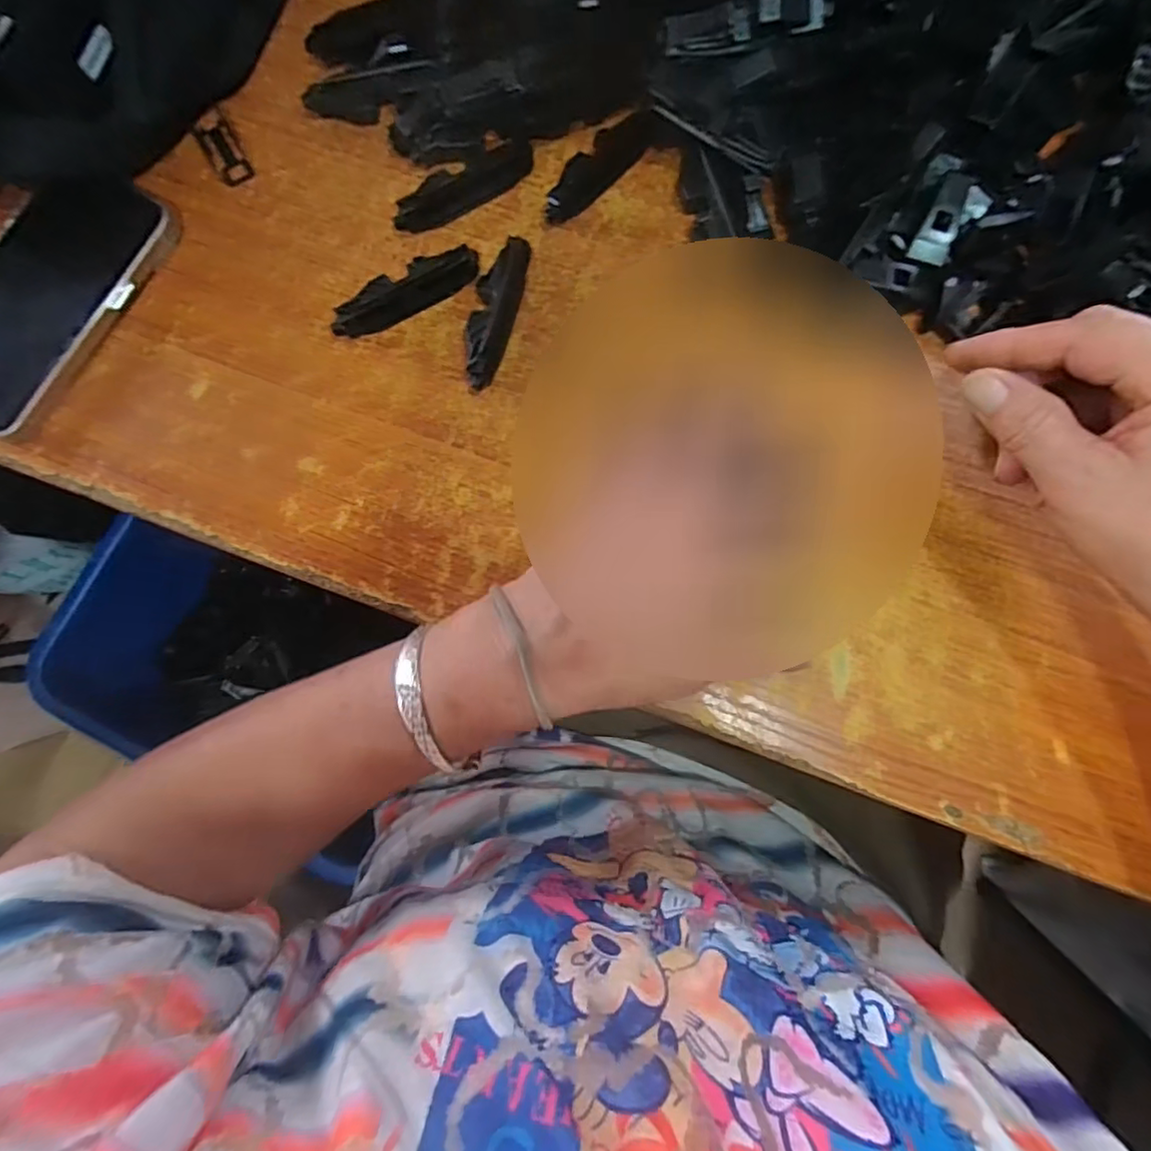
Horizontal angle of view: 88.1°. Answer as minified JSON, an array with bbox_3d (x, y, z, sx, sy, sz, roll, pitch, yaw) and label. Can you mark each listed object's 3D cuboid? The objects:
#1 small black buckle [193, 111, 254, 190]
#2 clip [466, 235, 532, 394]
[{"bbox_3d":[-0.196,-0.238,0.332,0.019,0.005,0.048,-32,82,-3],"label":"small black buckle"},{"bbox_3d":[-0.043,-0.136,0.305,0.021,0.019,0.081,12,82,3],"label":"clip"}]

